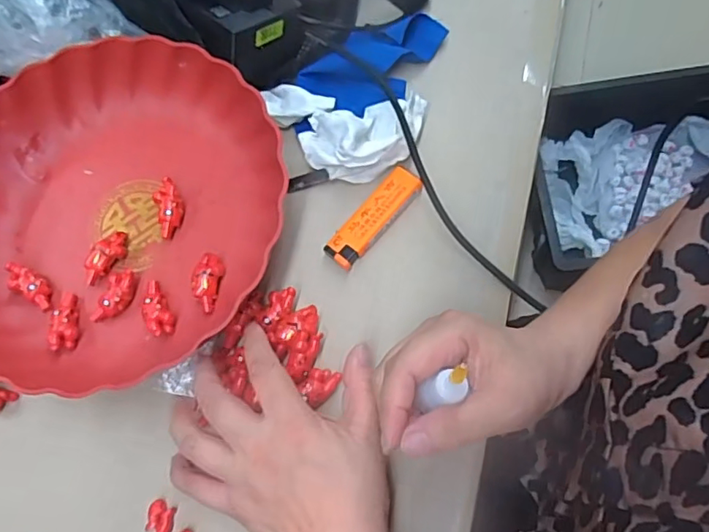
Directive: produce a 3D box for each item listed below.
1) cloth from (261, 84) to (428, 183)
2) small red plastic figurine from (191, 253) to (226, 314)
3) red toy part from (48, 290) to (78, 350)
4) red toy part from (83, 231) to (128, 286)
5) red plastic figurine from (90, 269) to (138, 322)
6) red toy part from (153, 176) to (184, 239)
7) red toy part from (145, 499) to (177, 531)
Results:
[{"bbox_3d":[-0.015,-0.100,0.387,0.117,0.032,0.062,13,74,12],"label":"cloth"},{"bbox_3d":[-0.100,0.011,0.372,0.017,0.017,0.039,9,73,11],"label":"small red plastic figurine"},{"bbox_3d":[-0.198,0.036,0.377,0.016,0.010,0.044,-9,58,-2],"label":"red toy part"},{"bbox_3d":[-0.177,-0.007,0.388,0.020,0.012,0.041,38,81,18],"label":"red toy part"},{"bbox_3d":[-0.163,0.022,0.375,0.019,0.010,0.039,21,76,15],"label":"red plastic figurine"},{"bbox_3d":[-0.132,-0.041,0.394,0.019,0.015,0.039,-14,70,4],"label":"red toy part"},{"bbox_3d":[-0.118,0.154,0.333,0.017,0.007,0.020,7,73,11],"label":"red toy part"}]

